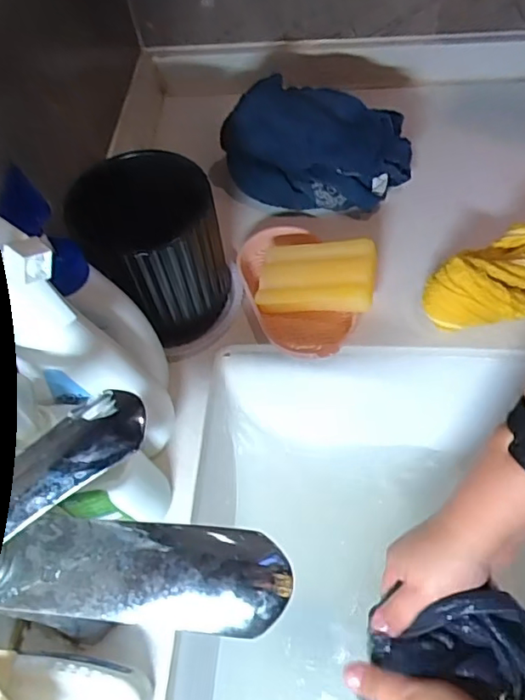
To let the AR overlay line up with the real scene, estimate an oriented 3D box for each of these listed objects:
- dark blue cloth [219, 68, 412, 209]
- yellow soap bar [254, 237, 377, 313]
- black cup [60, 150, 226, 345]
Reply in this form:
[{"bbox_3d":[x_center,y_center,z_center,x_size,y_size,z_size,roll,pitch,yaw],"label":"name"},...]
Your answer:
[{"bbox_3d":[0.055,-0.206,0.572,0.181,0.094,0.077,5,59,8],"label":"dark blue cloth"},{"bbox_3d":[0.053,-0.067,0.529,0.106,0.030,0.067,1,67,19],"label":"yellow soap bar"},{"bbox_3d":[-0.085,-0.087,0.483,0.101,0.131,0.093,-2,58,3],"label":"black cup"}]

